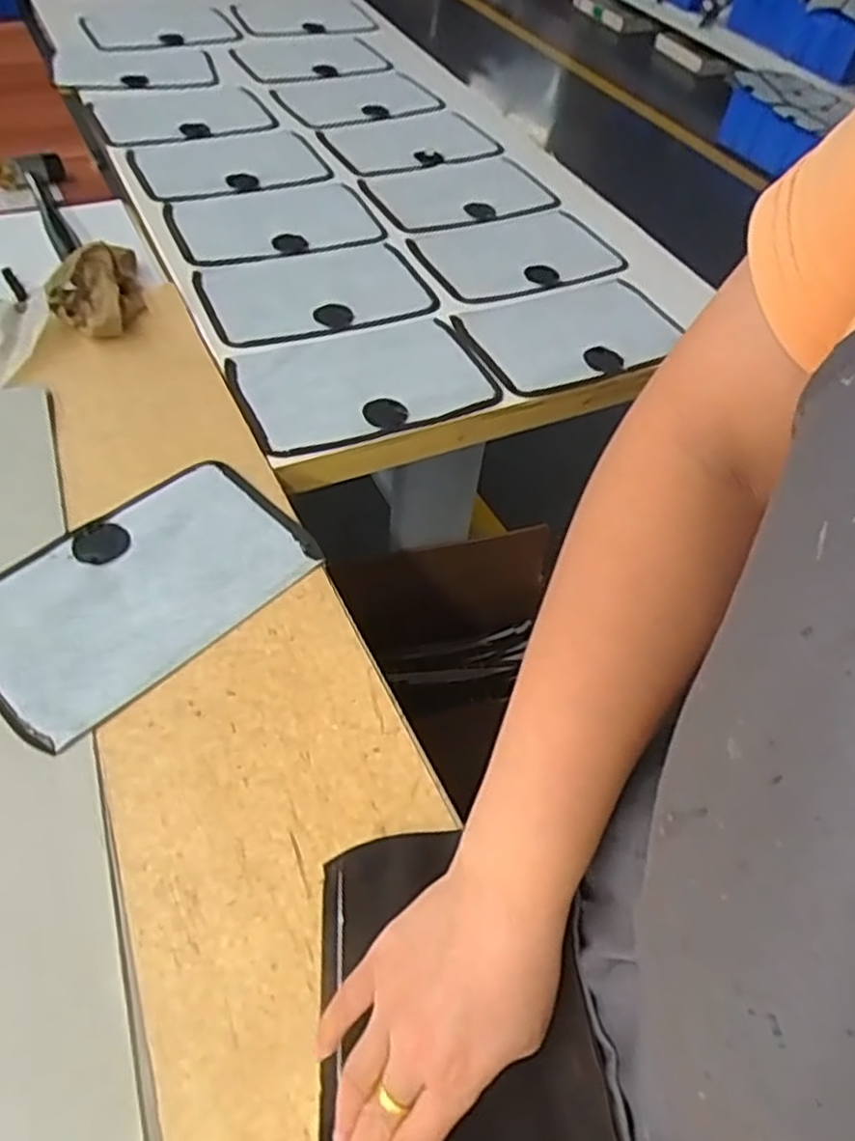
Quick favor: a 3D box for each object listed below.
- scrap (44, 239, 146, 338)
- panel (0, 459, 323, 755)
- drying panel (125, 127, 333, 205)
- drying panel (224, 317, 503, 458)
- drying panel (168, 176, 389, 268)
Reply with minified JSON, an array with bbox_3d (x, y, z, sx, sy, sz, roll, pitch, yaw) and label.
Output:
[{"bbox_3d":[-0.311,-0.266,0.695,0.081,0.049,0.110,-13,54,-16],"label":"scrap"},{"bbox_3d":[-0.200,0.009,0.516,0.139,0.010,0.223,38,58,22],"label":"panel"},{"bbox_3d":[-0.243,-0.501,0.917,0.221,0.012,0.148,-17,56,-19],"label":"drying panel"},{"bbox_3d":[-0.058,-0.171,0.671,0.216,0.006,0.136,-20,56,-20],"label":"drying panel"},{"bbox_3d":[-0.174,-0.397,0.844,0.224,0.007,0.152,-14,55,-17],"label":"drying panel"}]

